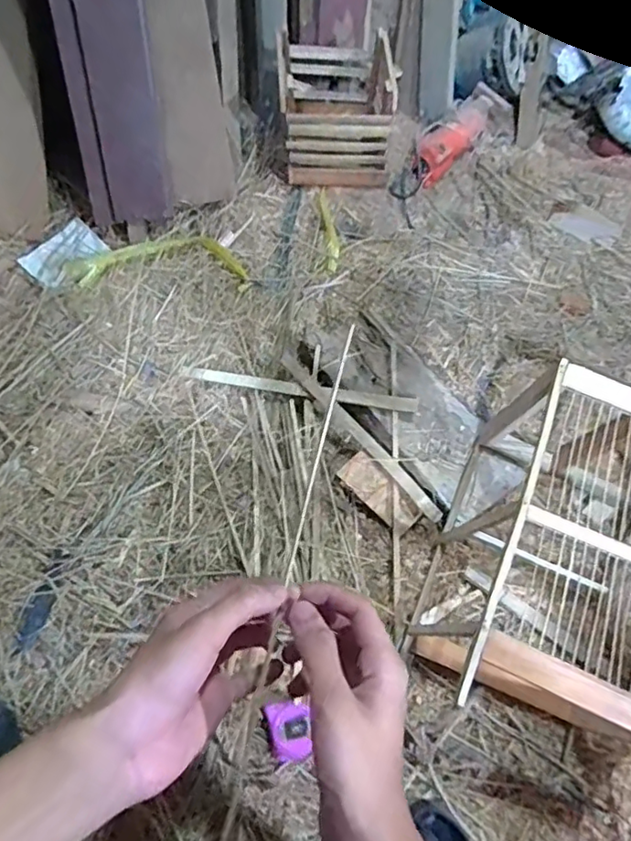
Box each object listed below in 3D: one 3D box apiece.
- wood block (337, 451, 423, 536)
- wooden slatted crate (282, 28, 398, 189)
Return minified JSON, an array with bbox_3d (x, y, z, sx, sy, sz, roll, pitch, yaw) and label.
[{"bbox_3d":[0.089,0.098,0.767,0.119,0.016,0.050,43,68,6],"label":"wood block"},{"bbox_3d":[0.031,-0.591,1.058,0.189,0.187,0.243,-4,62,-2],"label":"wooden slatted crate"}]

